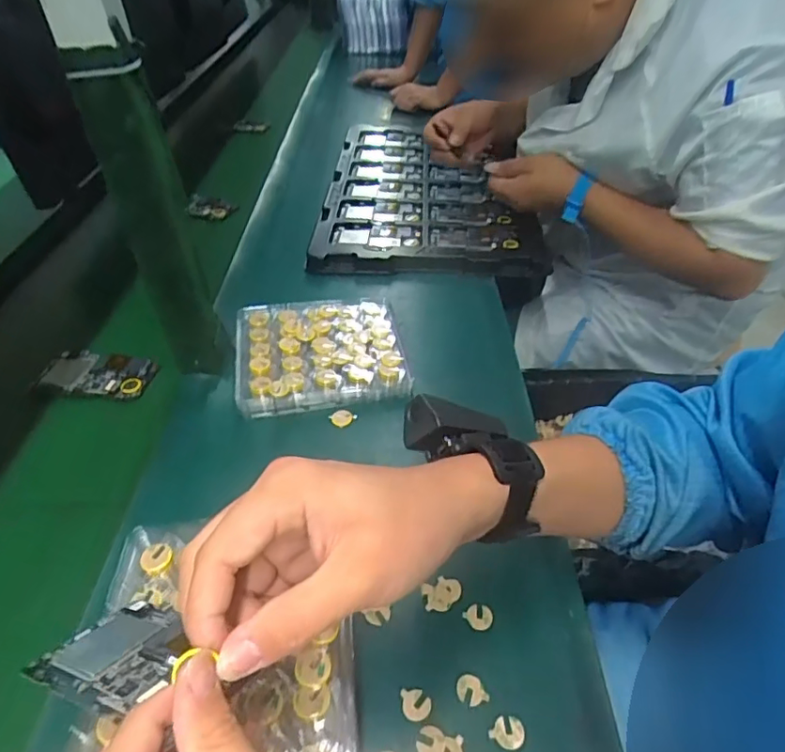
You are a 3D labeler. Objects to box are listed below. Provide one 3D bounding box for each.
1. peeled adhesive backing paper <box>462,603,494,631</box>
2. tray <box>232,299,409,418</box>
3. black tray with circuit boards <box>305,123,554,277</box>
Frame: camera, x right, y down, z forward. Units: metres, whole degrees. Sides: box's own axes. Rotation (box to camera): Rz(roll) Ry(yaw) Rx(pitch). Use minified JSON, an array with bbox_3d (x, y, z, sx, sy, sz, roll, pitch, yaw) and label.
[{"bbox_3d":[0.062,0.169,0.383,0.018,0.004,0.018,-24,46,-23],"label":"peeled adhesive backing paper"},{"bbox_3d":[-0.076,-0.028,0.579,0.172,0.037,0.149,-8,42,-7],"label":"tray"},{"bbox_3d":[0.063,-0.315,0.907,0.334,0.032,0.527,1,42,3],"label":"black tray with circuit boards"}]

